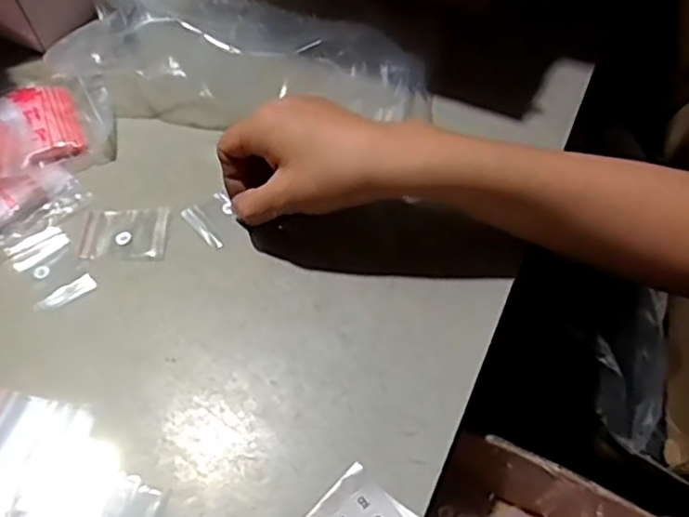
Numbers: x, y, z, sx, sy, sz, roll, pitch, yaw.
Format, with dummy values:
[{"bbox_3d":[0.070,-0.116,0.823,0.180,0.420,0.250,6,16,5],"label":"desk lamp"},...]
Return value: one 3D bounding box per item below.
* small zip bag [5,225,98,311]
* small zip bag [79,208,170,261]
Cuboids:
[{"bbox_3d":[-0.192,0.005,0.422,0.037,0.004,0.058,-31,63,-21],"label":"small zip bag"},{"bbox_3d":[-0.149,-0.016,0.439,0.056,0.005,0.039,2,63,-1],"label":"small zip bag"}]

